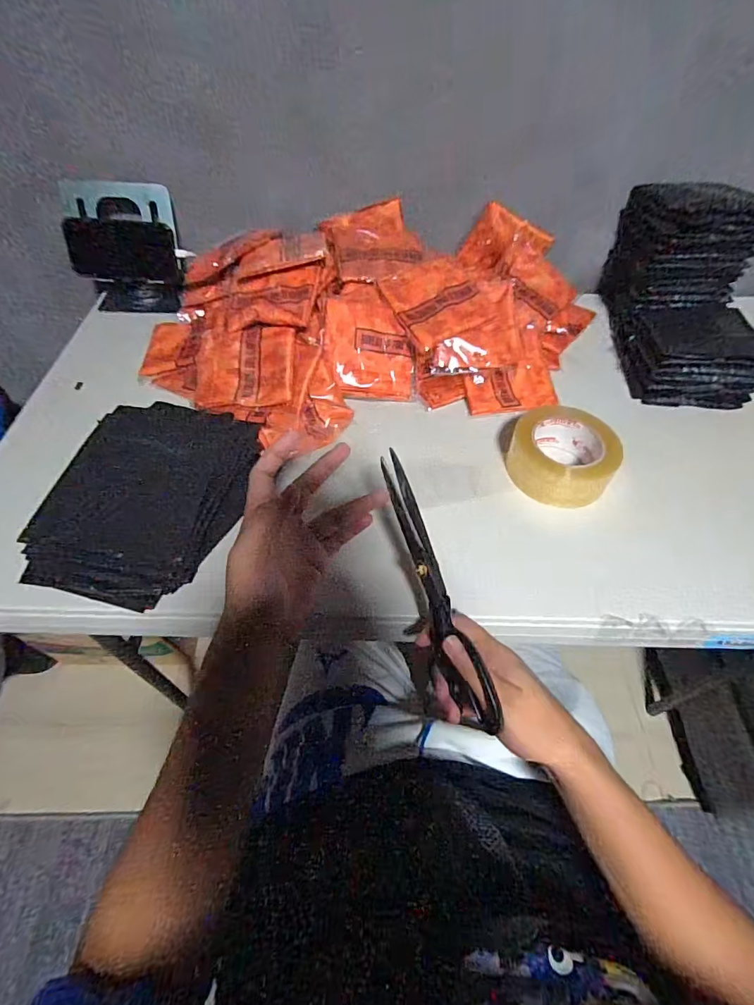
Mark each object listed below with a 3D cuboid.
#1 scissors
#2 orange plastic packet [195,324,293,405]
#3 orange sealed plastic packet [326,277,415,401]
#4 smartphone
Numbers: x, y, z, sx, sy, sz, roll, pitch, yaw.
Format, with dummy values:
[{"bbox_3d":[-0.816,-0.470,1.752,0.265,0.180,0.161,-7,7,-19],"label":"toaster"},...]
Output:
[{"bbox_3d":[0.045,0.071,0.393,0.026,0.055,0.236,-15,77,-12],"label":"scissors"},{"bbox_3d":[-0.174,-0.179,0.598,0.129,0.011,0.122,-1,69,2],"label":"orange plastic packet"},{"bbox_3d":[-0.008,-0.221,0.626,0.118,0.022,0.157,-4,94,-12],"label":"orange sealed plastic packet"},{"bbox_3d":[-0.392,-0.389,0.712,0.150,0.083,0.011,-4,38,-17],"label":"smartphone"}]

